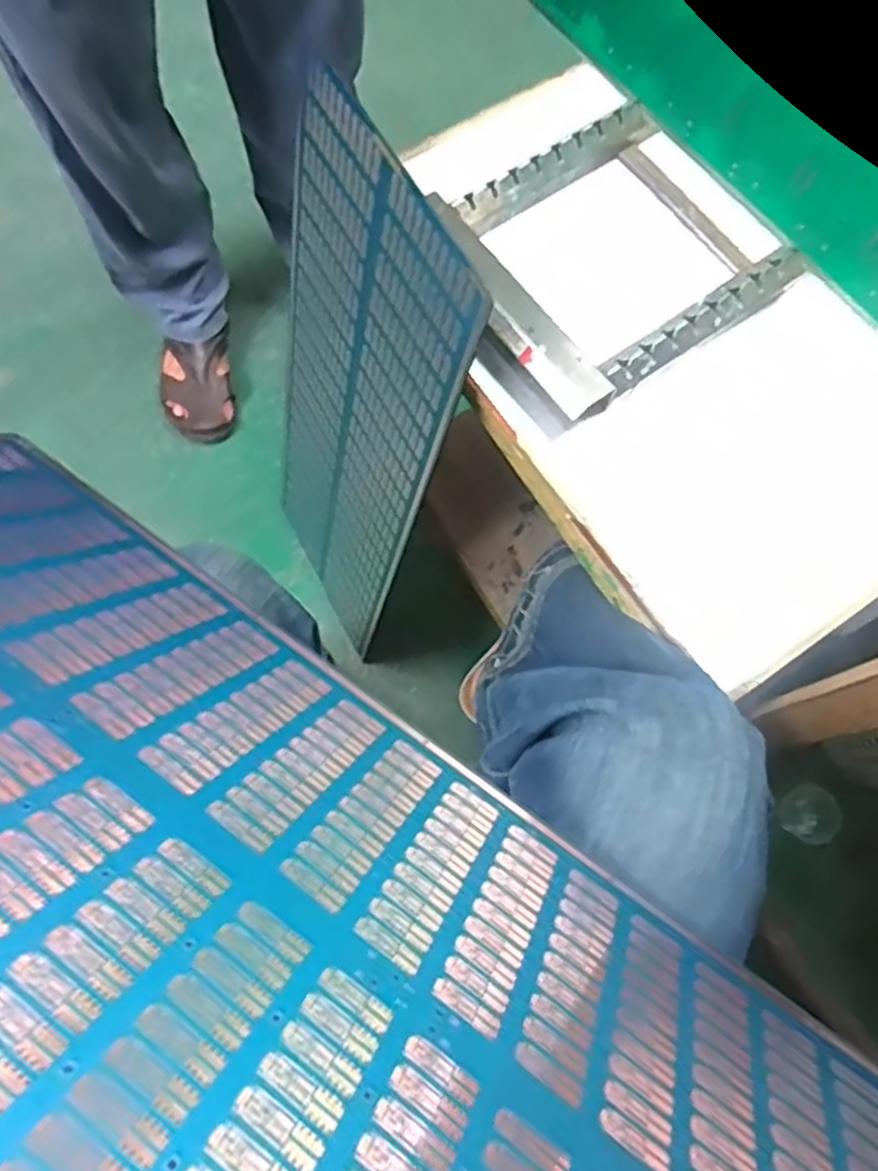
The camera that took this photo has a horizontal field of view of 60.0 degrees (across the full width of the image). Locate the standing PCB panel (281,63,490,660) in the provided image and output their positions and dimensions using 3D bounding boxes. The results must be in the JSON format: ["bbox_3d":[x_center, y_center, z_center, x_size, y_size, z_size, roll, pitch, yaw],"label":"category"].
[{"bbox_3d":[-0.090,-0.138,0.732,0.009,0.589,0.238,-23,72,-22],"label":"standing PCB panel"}]

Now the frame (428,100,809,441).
[{"bbox_3d":[0.111,-0.230,0.545,0.223,0.050,0.197,-34,75,-11],"label":"frame"}]

